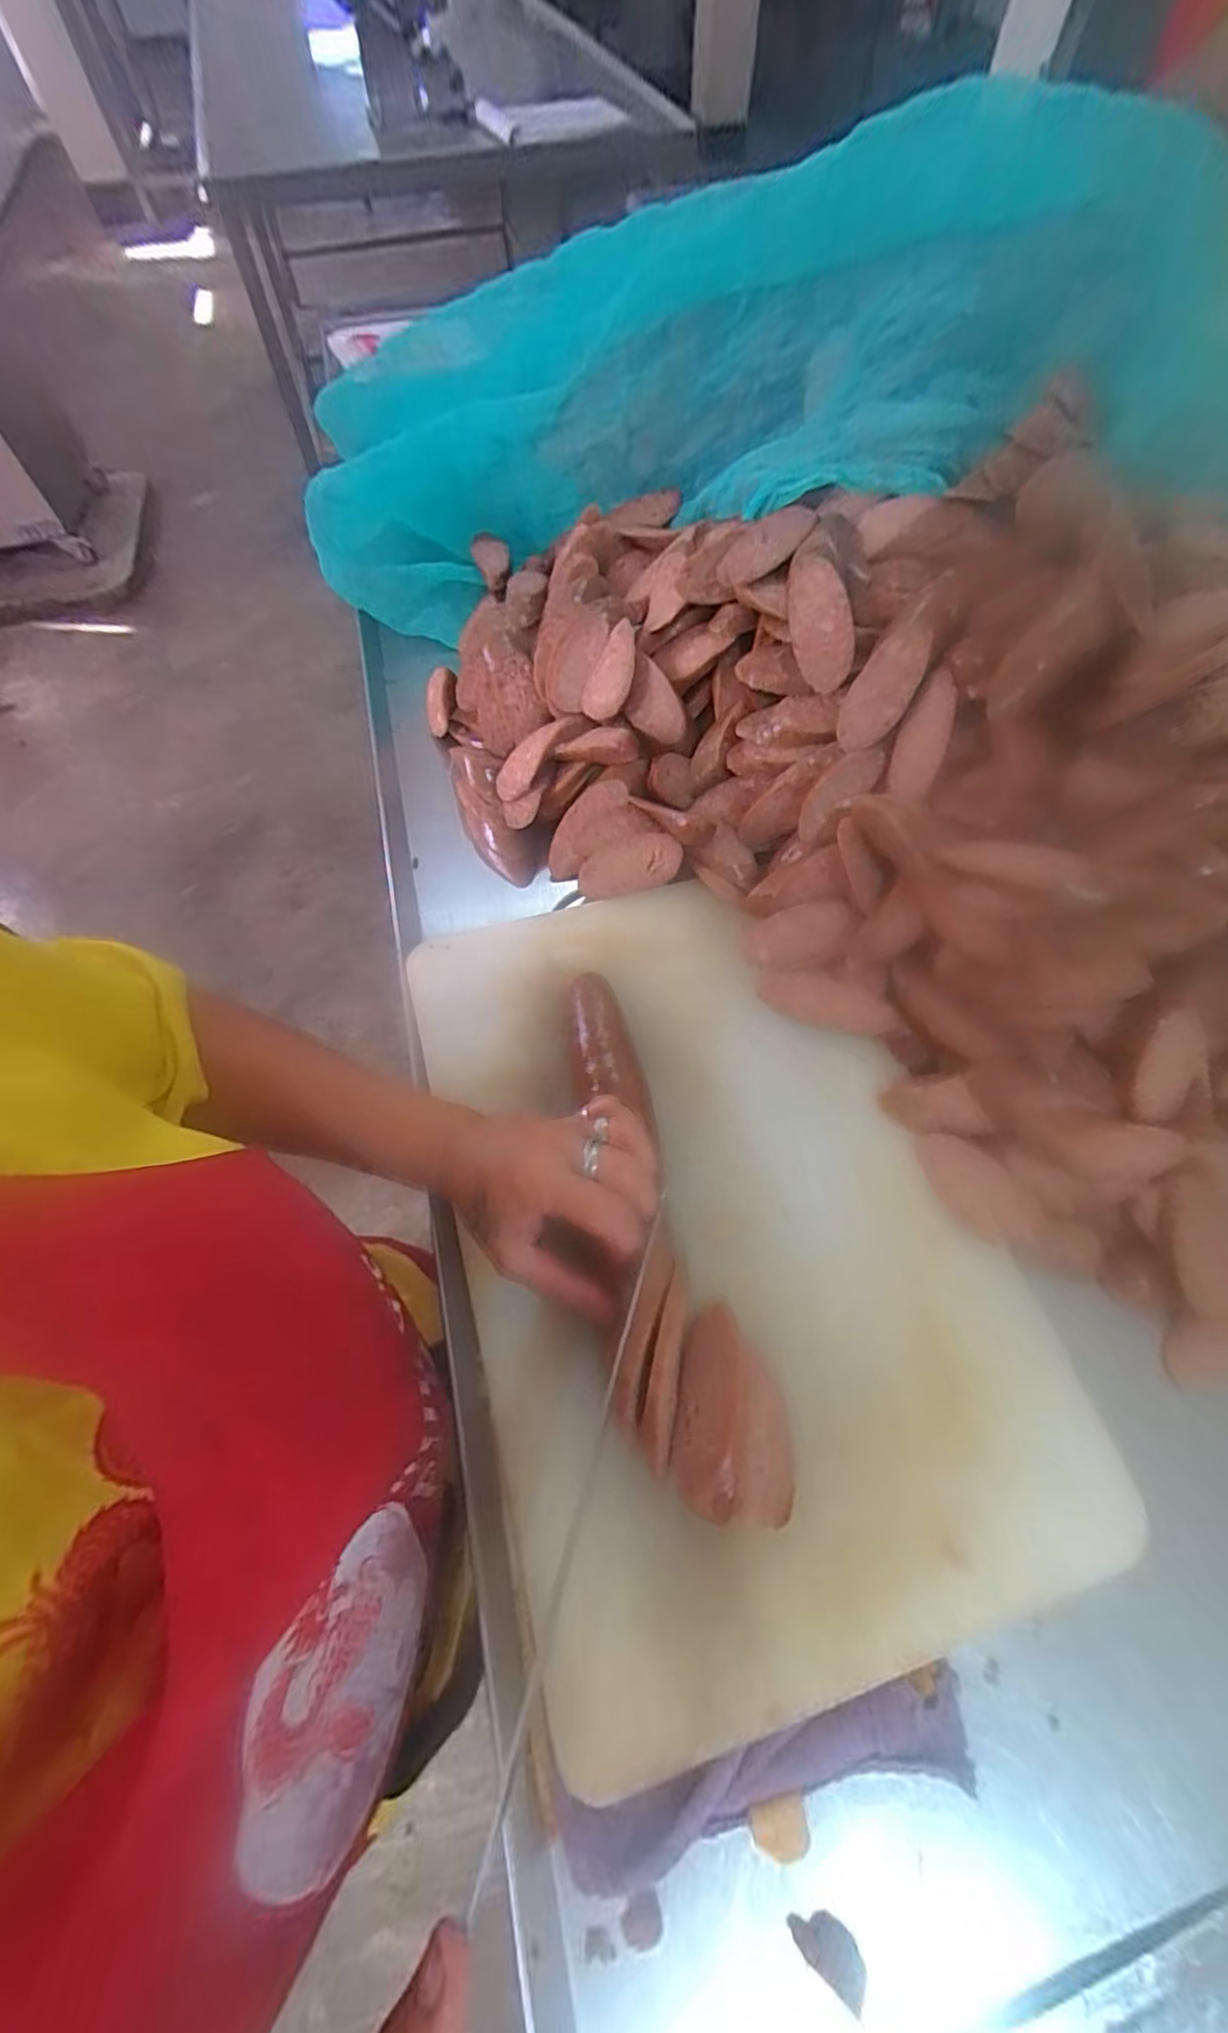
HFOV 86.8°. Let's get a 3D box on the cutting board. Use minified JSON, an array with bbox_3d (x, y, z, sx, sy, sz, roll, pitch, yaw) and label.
[{"bbox_3d":[0.054,0.107,0.375,0.290,0.013,0.435,-17,66,-5],"label":"cutting board"}]

